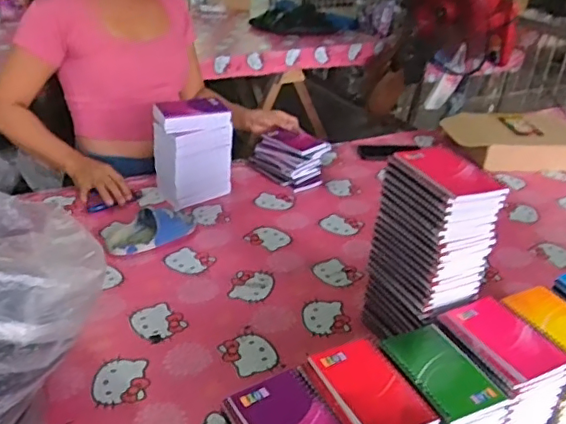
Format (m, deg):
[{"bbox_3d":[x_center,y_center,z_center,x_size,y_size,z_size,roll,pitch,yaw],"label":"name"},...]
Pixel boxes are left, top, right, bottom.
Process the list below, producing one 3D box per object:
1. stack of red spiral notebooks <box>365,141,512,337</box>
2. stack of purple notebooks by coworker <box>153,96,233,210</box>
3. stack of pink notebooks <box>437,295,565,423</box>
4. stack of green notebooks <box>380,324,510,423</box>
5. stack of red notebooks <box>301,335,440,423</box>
[{"bbox_3d":[0.199,0.070,0.799,0.095,0.289,0.130,-12,33,-26],"label":"stack of red spiral notebooks"},{"bbox_3d":[-0.180,-0.119,1.176,0.147,0.200,0.095,-16,35,-31],"label":"stack of purple notebooks by coworker"},{"bbox_3d":[0.266,0.204,0.731,0.102,0.128,0.136,-13,34,-28],"label":"stack of pink notebooks"},{"bbox_3d":[0.176,0.219,0.683,0.100,0.123,0.137,-13,34,-27],"label":"stack of green notebooks"},{"bbox_3d":[0.088,0.241,0.649,0.099,0.124,0.137,-11,33,-24],"label":"stack of red notebooks"}]

